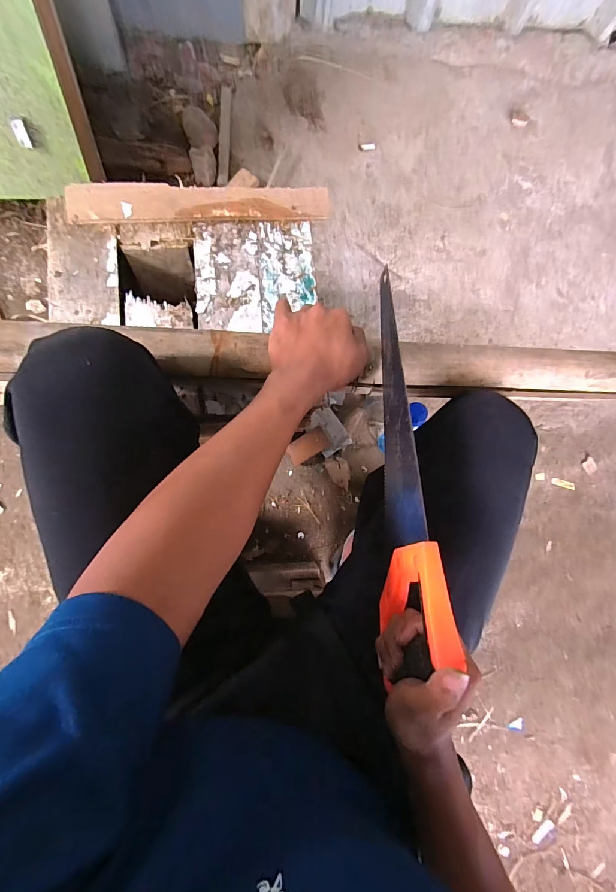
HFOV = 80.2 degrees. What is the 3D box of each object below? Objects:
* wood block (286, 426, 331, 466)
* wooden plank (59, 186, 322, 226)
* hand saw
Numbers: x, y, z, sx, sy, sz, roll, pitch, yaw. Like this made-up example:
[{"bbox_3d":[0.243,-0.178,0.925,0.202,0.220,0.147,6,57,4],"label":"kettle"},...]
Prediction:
[{"bbox_3d":[0.001,0.001,0.780,0.091,0.011,0.049,-32,100,15],"label":"wood block"},{"bbox_3d":[-0.135,-0.311,0.472,0.324,0.018,0.043,-5,90,-9],"label":"wooden plank"},{"bbox_3d":[0.097,0.008,0.379,0.029,0.107,0.382,2,69,-8],"label":"hand saw"}]

